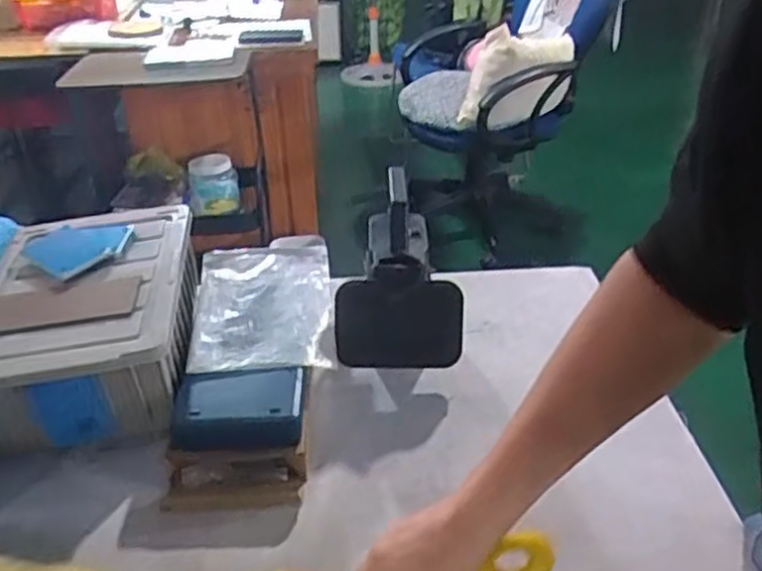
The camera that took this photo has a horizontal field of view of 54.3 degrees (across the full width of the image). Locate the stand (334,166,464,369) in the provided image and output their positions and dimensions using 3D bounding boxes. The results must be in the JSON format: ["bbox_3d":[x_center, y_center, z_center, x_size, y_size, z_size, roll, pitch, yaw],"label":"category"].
[{"bbox_3d":[0.011,-0.018,0.807,0.130,0.147,0.158,-6,31,-4],"label":"stand"}]

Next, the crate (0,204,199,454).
[{"bbox_3d":[-0.309,0.035,0.797,0.211,0.109,0.303,-7,31,-6],"label":"crate"}]

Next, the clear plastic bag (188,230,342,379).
[{"bbox_3d":[-0.129,0.015,0.821,0.146,0.033,0.228,-6,31,-5],"label":"clear plastic bag"}]

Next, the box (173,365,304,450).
[{"bbox_3d":[-0.133,0.115,0.701,0.118,0.042,0.074,-3,31,0],"label":"box"}]

